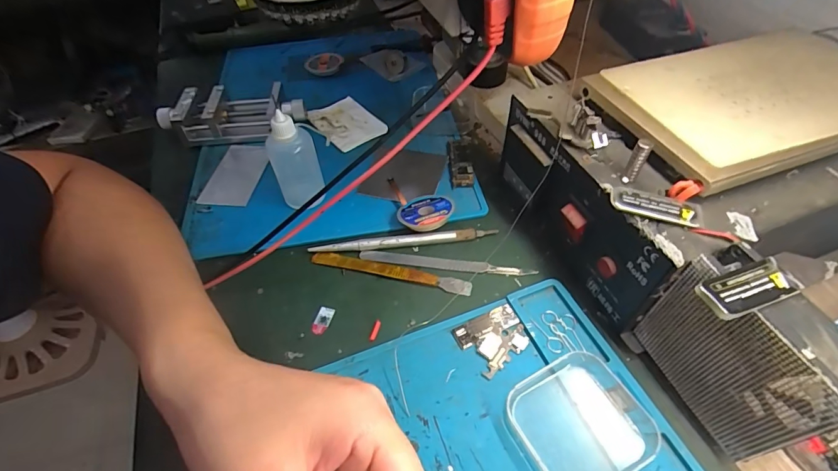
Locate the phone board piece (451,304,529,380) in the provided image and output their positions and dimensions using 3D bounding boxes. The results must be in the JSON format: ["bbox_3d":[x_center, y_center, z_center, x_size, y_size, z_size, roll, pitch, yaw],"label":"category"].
[{"bbox_3d":[0.049,0.066,0.264,0.043,0.004,0.036,-23,52,-17],"label":"phone board piece"}]

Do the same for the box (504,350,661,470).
[{"bbox_3d":[0.089,0.100,0.225,0.070,0.017,0.064,-23,52,-17],"label":"box"}]

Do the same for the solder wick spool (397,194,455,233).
[{"bbox_3d":[0.006,-0.018,0.328,0.044,0.010,0.038,-16,40,-4],"label":"solder wick spool"}]

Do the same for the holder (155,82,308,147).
[{"bbox_3d":[-0.190,-0.121,0.418,0.142,0.039,0.059,-10,49,-6],"label":"holder"}]

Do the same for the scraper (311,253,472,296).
[{"bbox_3d":[-0.021,0.026,0.304,0.121,0.004,0.012,10,50,11],"label":"scraper"}]

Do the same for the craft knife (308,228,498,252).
[{"bbox_3d":[-0.012,0.004,0.319,0.143,0.007,0.008,-6,49,-3],"label":"craft knife"}]

